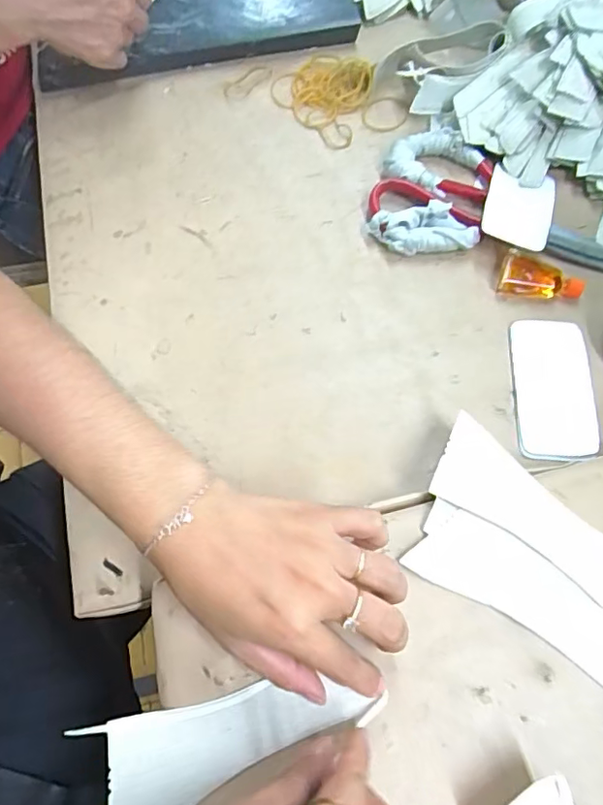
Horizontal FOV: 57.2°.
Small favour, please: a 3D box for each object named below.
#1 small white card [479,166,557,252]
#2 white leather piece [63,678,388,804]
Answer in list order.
[{"bbox_3d":[0.175,-0.158,0.444,0.054,0.004,0.082,21,62,0],"label":"small white card"},{"bbox_3d":[-0.034,0.180,0.291,0.148,0.006,0.058,-17,66,-4],"label":"white leather piece"}]

